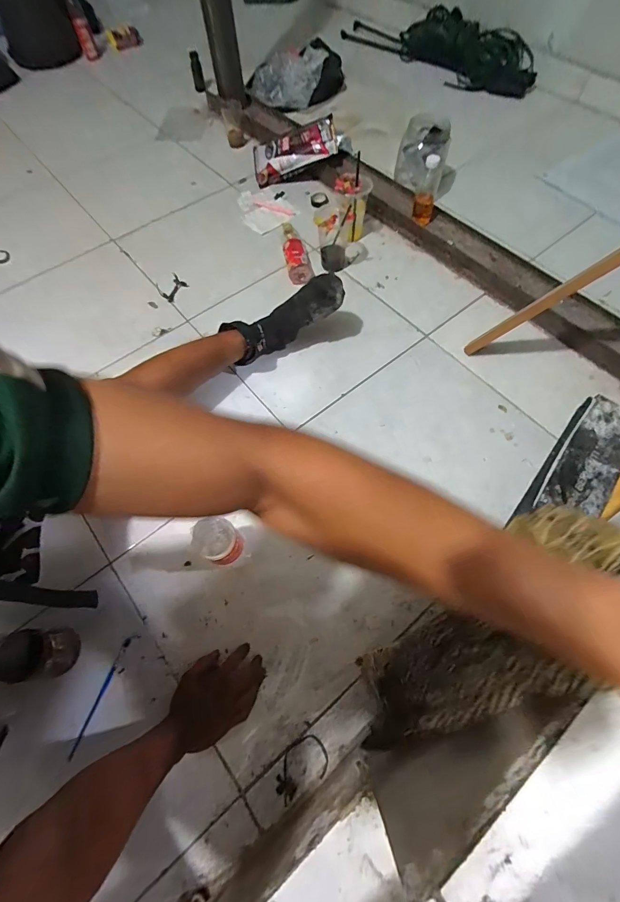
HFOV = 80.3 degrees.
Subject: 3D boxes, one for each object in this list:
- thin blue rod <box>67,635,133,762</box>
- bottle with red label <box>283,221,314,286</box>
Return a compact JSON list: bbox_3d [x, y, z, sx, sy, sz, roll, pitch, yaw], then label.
[{"bbox_3d":[-0.319,0.372,0.560,0.012,0.008,0.162,17,66,12],"label":"thin blue rod"},{"bbox_3d":[-0.046,-0.524,0.960,0.060,0.062,0.219,-13,65,-4],"label":"bottle with red label"}]

